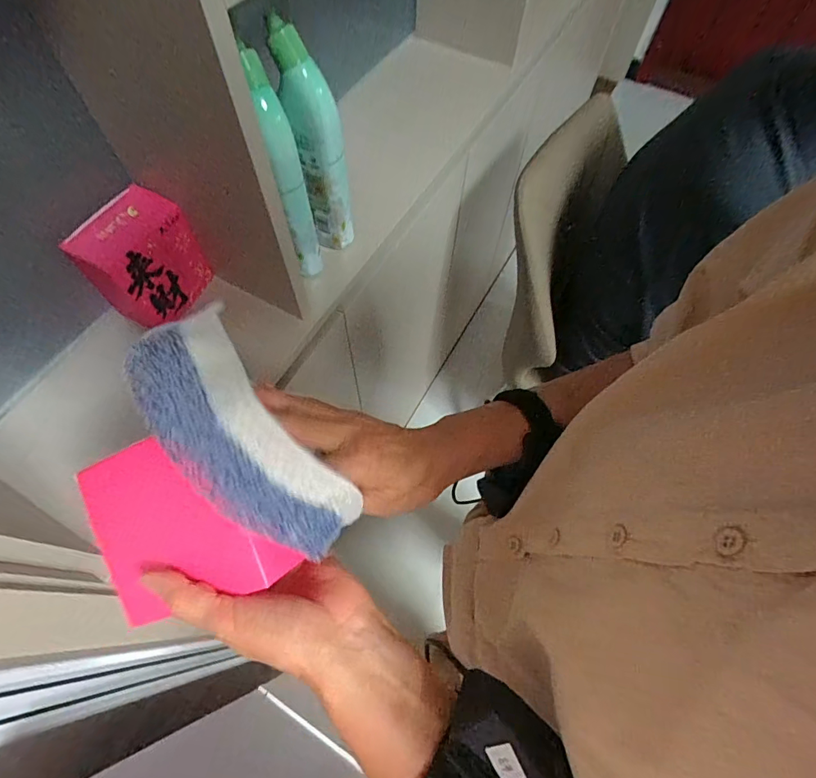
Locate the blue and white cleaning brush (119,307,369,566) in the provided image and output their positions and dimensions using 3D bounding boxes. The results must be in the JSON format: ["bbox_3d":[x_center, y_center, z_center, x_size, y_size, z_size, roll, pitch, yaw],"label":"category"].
[{"bbox_3d":[-0.094,0.023,0.239,0.063,0.035,0.154,-41,85,-20],"label":"blue and white cleaning brush"}]

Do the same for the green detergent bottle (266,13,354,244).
[{"bbox_3d":[-0.099,-0.259,0.494,0.053,0.235,0.044,-12,64,-8],"label":"green detergent bottle"}]

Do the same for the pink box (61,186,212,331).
[{"bbox_3d":[-0.290,-0.143,0.493,0.061,0.115,0.106,25,65,11],"label":"pink box"}]

